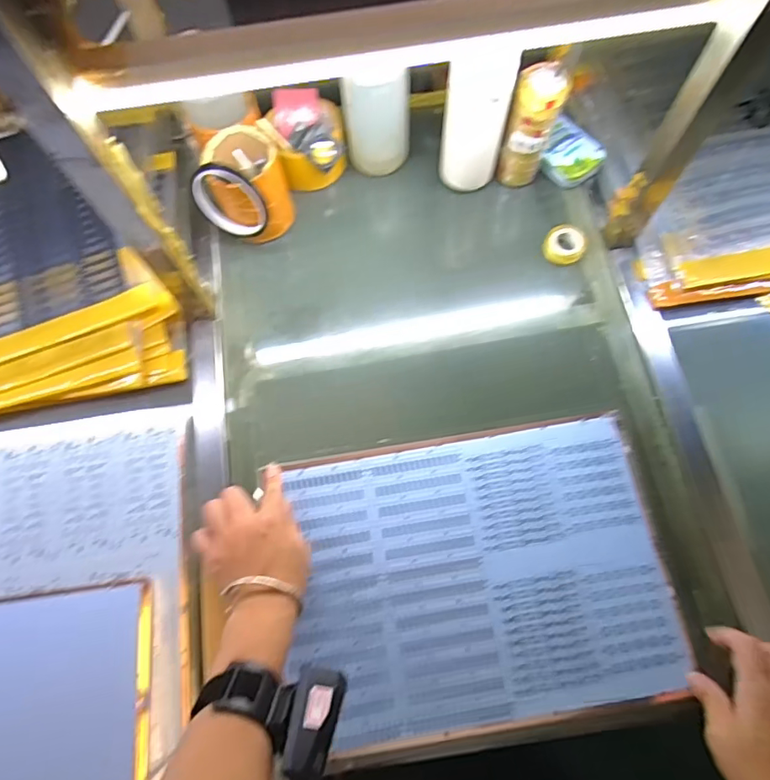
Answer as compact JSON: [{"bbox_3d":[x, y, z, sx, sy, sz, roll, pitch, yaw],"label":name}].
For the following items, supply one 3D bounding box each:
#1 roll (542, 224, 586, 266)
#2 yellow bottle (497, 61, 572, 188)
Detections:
[{"bbox_3d":[0.215,-0.173,0.613,0.047,0.023,0.047,0,70,0],"label":"roll"},{"bbox_3d":[0.167,-0.297,0.590,0.049,0.142,0.044,25,72,9],"label":"yellow bottle"}]

